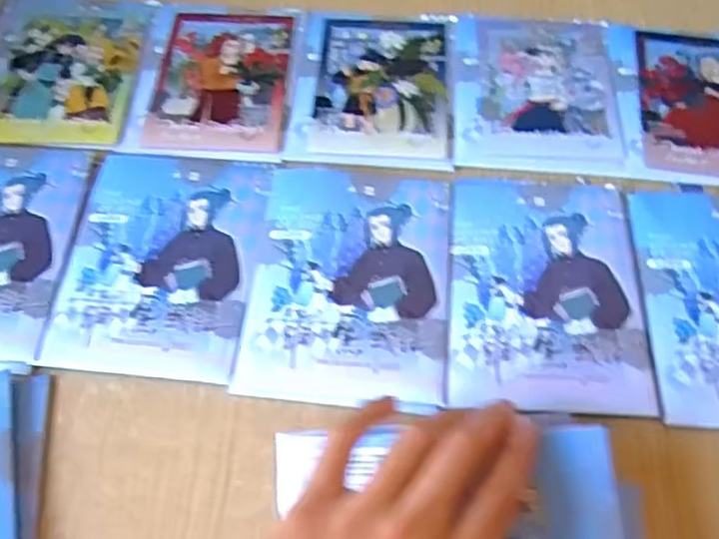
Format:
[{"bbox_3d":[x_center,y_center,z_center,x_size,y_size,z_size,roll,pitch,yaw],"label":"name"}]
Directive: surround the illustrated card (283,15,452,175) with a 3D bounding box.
[{"bbox_3d":[0.011,-0.128,0.472,0.109,0.007,0.141,4,59,3],"label":"illustrated card"}]

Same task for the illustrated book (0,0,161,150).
[{"bbox_3d":[-0.204,-0.141,0.475,0.107,0.007,0.149,1,59,1],"label":"illustrated book"}]

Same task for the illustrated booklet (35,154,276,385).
[{"bbox_3d":[-0.111,-0.008,0.394,0.106,0.004,0.141,4,59,3],"label":"illustrated booklet"}]

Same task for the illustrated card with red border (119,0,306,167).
[{"bbox_3d":[-0.097,-0.131,0.470,0.106,0.006,0.140,3,59,3],"label":"illustrated card with red border"}]

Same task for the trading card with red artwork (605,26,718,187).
[{"bbox_3d":[0.228,-0.111,0.462,0.106,0.005,0.136,4,59,3],"label":"trading card with red artwork"}]

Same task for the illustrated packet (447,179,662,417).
[{"bbox_3d":[0.103,0.007,0.382,0.104,0.004,0.146,3,59,2],"label":"illustrated packet"}]

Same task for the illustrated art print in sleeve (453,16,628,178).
[{"bbox_3d":[0.119,-0.123,0.471,0.107,0.005,0.140,3,59,3],"label":"illustrated art print in sleeve"}]

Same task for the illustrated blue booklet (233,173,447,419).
[{"bbox_3d":[-0.005,0.003,0.385,0.109,0.004,0.144,4,59,3],"label":"illustrated blue booklet"}]

